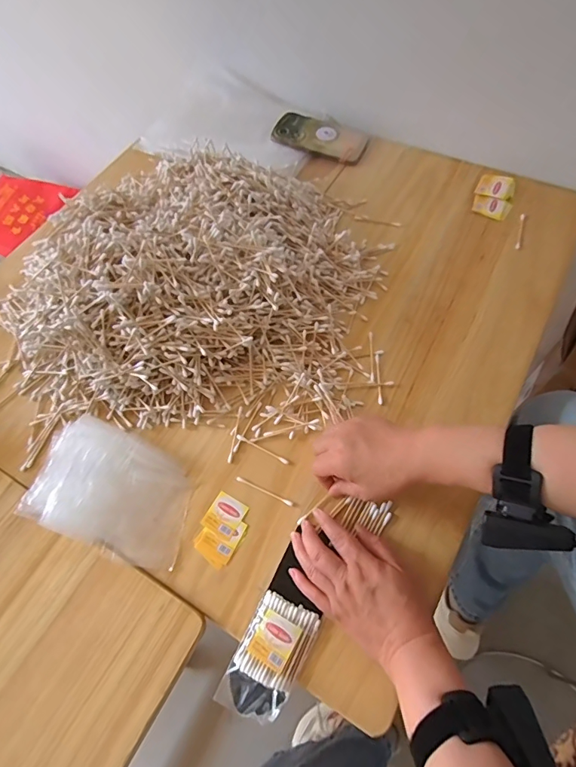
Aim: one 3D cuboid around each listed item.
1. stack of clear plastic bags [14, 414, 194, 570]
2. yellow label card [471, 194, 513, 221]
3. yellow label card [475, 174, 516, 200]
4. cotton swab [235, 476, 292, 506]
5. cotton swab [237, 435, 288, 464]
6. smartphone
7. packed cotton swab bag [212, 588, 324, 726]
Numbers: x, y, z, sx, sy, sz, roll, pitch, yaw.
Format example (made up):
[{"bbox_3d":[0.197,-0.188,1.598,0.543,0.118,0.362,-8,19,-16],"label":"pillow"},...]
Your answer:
[{"bbox_3d":[-0.205,0.120,0.497,0.193,0.030,0.125,19,67,12],"label":"stack of clear plastic bags"},{"bbox_3d":[0.313,-0.273,0.661,0.054,0.009,0.038,25,69,15],"label":"yellow label card"},{"bbox_3d":[0.327,-0.309,0.674,0.054,0.006,0.046,18,76,8],"label":"yellow label card"},{"bbox_3d":[-0.027,0.123,0.494,0.072,0.004,0.005,23,68,14],"label":"cotton swab"},{"bbox_3d":[-0.031,0.078,0.515,0.071,0.004,0.006,26,69,15],"label":"cotton swab"},{"bbox_3d":[0.057,-0.432,0.752,0.162,0.017,0.084,24,77,8],"label":"smartphone"},{"bbox_3d":[-0.018,0.266,0.418,0.061,0.012,0.105,25,69,15],"label":"packed cotton swab bag"}]

